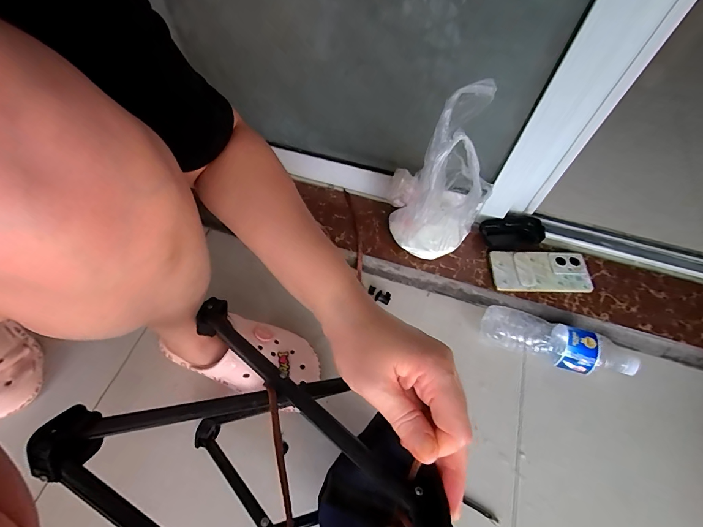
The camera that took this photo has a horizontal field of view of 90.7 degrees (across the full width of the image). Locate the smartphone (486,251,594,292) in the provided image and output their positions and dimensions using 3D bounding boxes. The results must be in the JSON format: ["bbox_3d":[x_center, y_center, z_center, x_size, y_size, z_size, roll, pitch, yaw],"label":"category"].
[{"bbox_3d":[0.320,0.014,0.591,0.162,0.014,0.073,2,60,-1],"label":"smartphone"}]

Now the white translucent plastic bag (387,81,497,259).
[{"bbox_3d":[0.139,-0.120,0.516,0.143,0.272,0.116,4,60,0],"label":"white translucent plastic bag"}]

